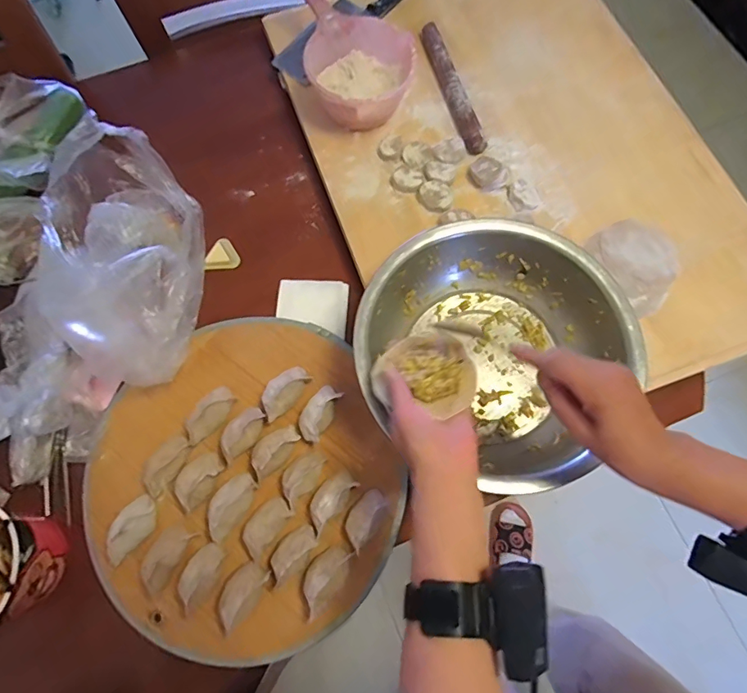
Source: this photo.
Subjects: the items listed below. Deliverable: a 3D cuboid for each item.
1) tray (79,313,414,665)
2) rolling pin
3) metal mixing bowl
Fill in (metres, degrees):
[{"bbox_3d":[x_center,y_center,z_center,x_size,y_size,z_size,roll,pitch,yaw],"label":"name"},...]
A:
[{"bbox_3d":[-0.162,0.156,0.559,0.359,0.046,0.378,0,71,1],"label":"tray"},{"bbox_3d":[0.121,-0.394,0.704,0.031,0.022,0.240,-15,72,-4],"label":"rolling pin"},{"bbox_3d":[0.132,-0.001,0.539,0.288,0.101,0.280,0,71,1],"label":"metal mixing bowl"}]

